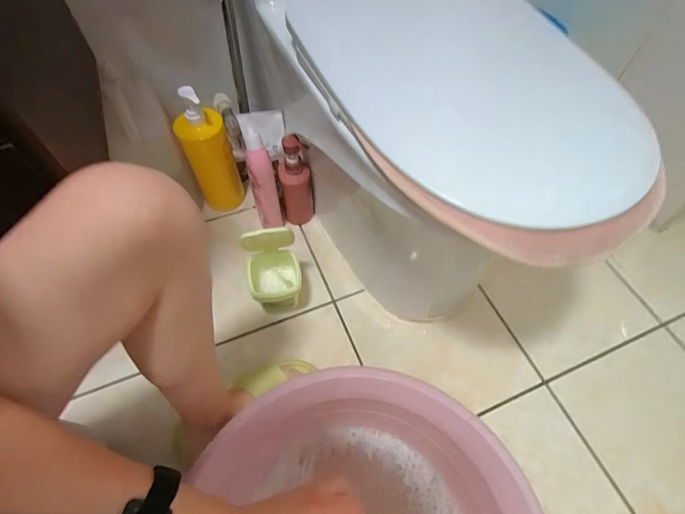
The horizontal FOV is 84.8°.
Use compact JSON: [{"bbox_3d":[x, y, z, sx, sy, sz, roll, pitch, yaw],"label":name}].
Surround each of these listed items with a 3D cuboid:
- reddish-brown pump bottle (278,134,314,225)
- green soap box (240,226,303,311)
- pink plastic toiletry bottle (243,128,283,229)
[{"bbox_3d":[-0.103,-0.171,0.805,0.067,0.221,0.083,-8,59,-5],"label":"reddish-brown pump bottle"},{"bbox_3d":[-0.134,0.026,0.712,0.095,0.203,0.111,-7,59,-5],"label":"green soap box"},{"bbox_3d":[-0.161,-0.147,0.762,0.048,0.223,0.052,-12,59,-7],"label":"pink plastic toiletry bottle"}]

